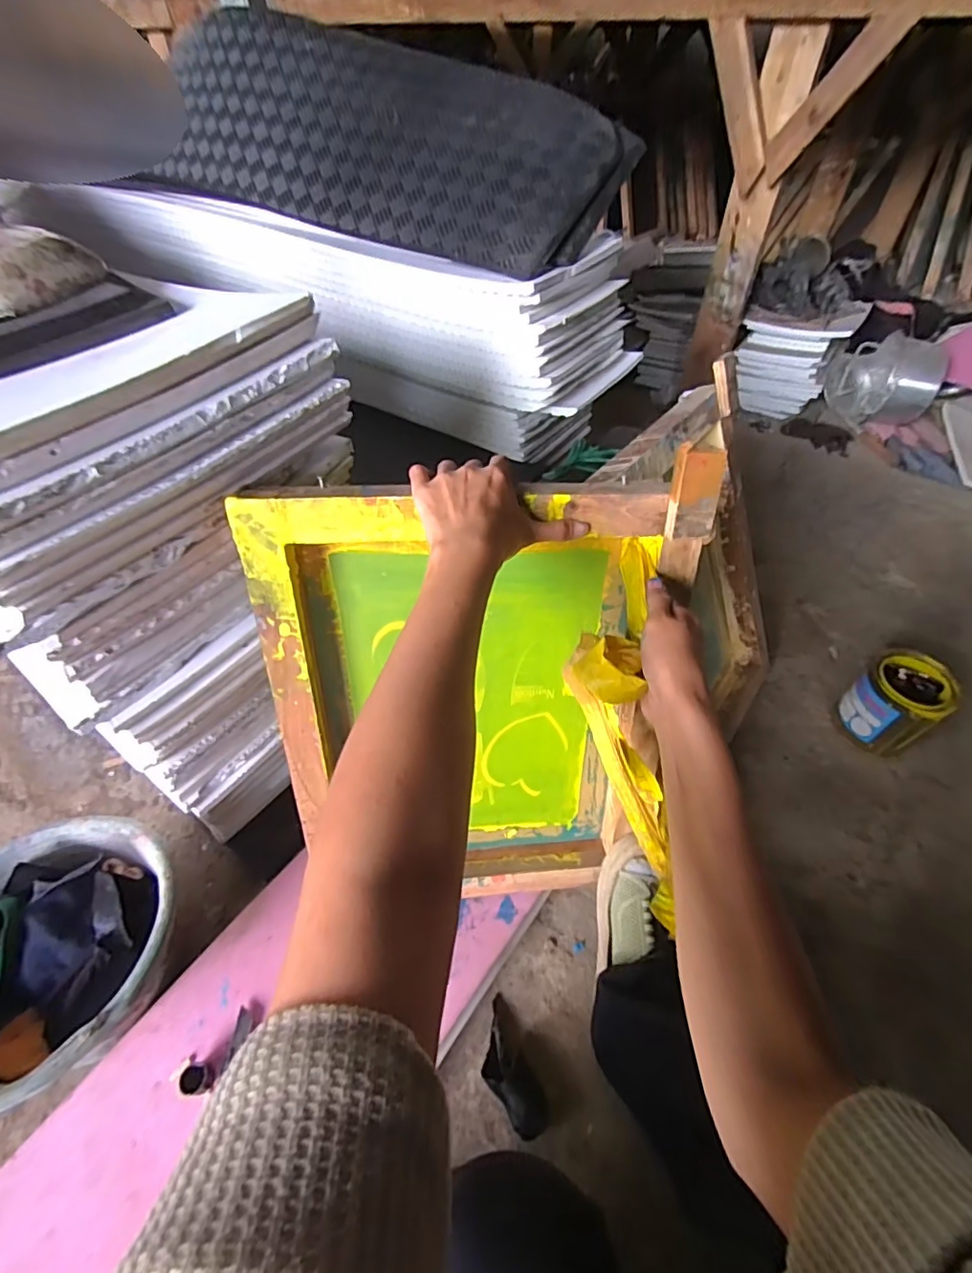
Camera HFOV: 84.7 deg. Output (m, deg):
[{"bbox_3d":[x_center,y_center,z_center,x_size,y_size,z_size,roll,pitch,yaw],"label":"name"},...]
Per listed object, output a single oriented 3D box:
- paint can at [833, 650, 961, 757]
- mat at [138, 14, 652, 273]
[{"bbox_3d":[0.602,0.105,0.795,0.103,0.143,0.107,0,49,0],"label":"paint can"},{"bbox_3d":[-0.195,-0.722,0.752,0.797,0.153,0.260,27,54,22],"label":"mat"}]

